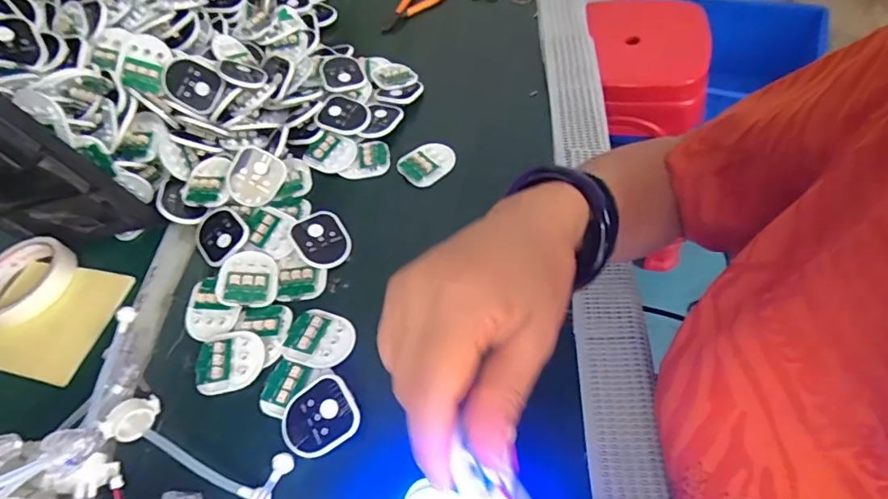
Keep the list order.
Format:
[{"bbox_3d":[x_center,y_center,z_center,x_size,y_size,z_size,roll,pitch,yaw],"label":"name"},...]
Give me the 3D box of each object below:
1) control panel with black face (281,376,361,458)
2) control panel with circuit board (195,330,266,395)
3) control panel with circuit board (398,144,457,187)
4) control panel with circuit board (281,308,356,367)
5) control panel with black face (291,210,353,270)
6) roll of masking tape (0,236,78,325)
[{"bbox_3d":[-0.094,0.125,0.373,0.057,0.006,0.049,-31,69,2],"label":"control panel with black face"},{"bbox_3d":[-0.177,0.091,0.410,0.054,0.009,0.049,-7,55,6],"label":"control panel with circuit board"},{"bbox_3d":[-0.017,-0.093,0.520,0.055,0.008,0.046,-42,59,-18],"label":"control panel with circuit board"},{"bbox_3d":[-0.103,0.073,0.414,0.055,0.007,0.048,10,58,17],"label":"control panel with circuit board"},{"bbox_3d":[-0.115,-0.009,0.472,0.050,0.006,0.059,-25,74,-27],"label":"control panel with black face"},{"bbox_3d":[-0.419,0.030,0.492,0.091,0.017,0.088,-5,55,7],"label":"roll of masking tape"}]

